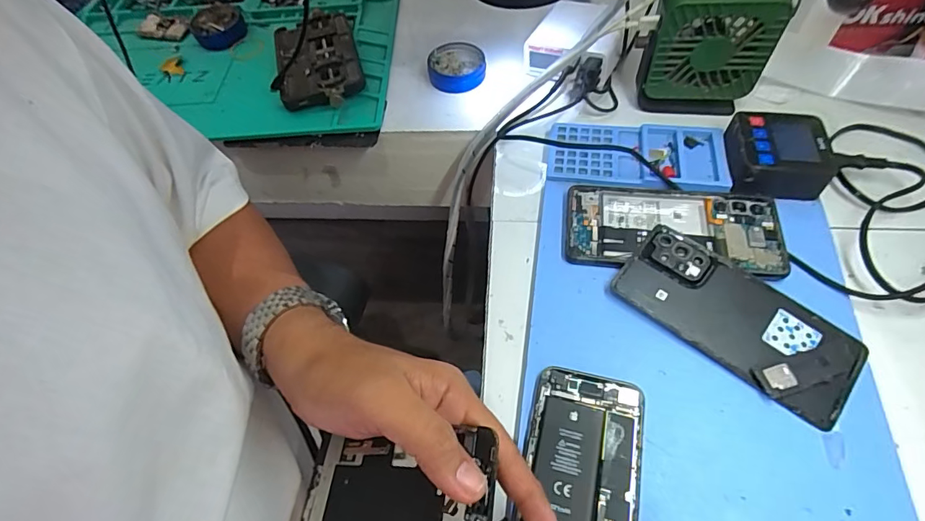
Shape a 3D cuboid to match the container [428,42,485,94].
[{"bbox_3d":[-0.004,-0.208,0.500,0.059,0.026,0.060,-2,57,3],"label":"container"}]

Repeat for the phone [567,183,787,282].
[{"bbox_3d":[0.162,-0.026,0.360,0.159,0.011,0.074,5,57,8],"label":"phone"}]

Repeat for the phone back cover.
[{"bbox_3d":[0.186,0.038,0.319,0.153,0.008,0.070,35,66,24],"label":"phone back cover"}]

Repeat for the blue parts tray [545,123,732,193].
[{"bbox_3d":[0.151,-0.093,0.405,0.148,0.009,0.074,7,58,9],"label":"blue parts tray"}]

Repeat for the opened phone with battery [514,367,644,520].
[{"bbox_3d":[0.068,0.134,0.271,0.067,0.007,0.137,11,60,10],"label":"opened phone with battery"}]

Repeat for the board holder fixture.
[{"bbox_3d":[-0.161,-0.225,0.512,0.086,0.017,0.164,-15,57,-5],"label":"board holder fixture"}]

